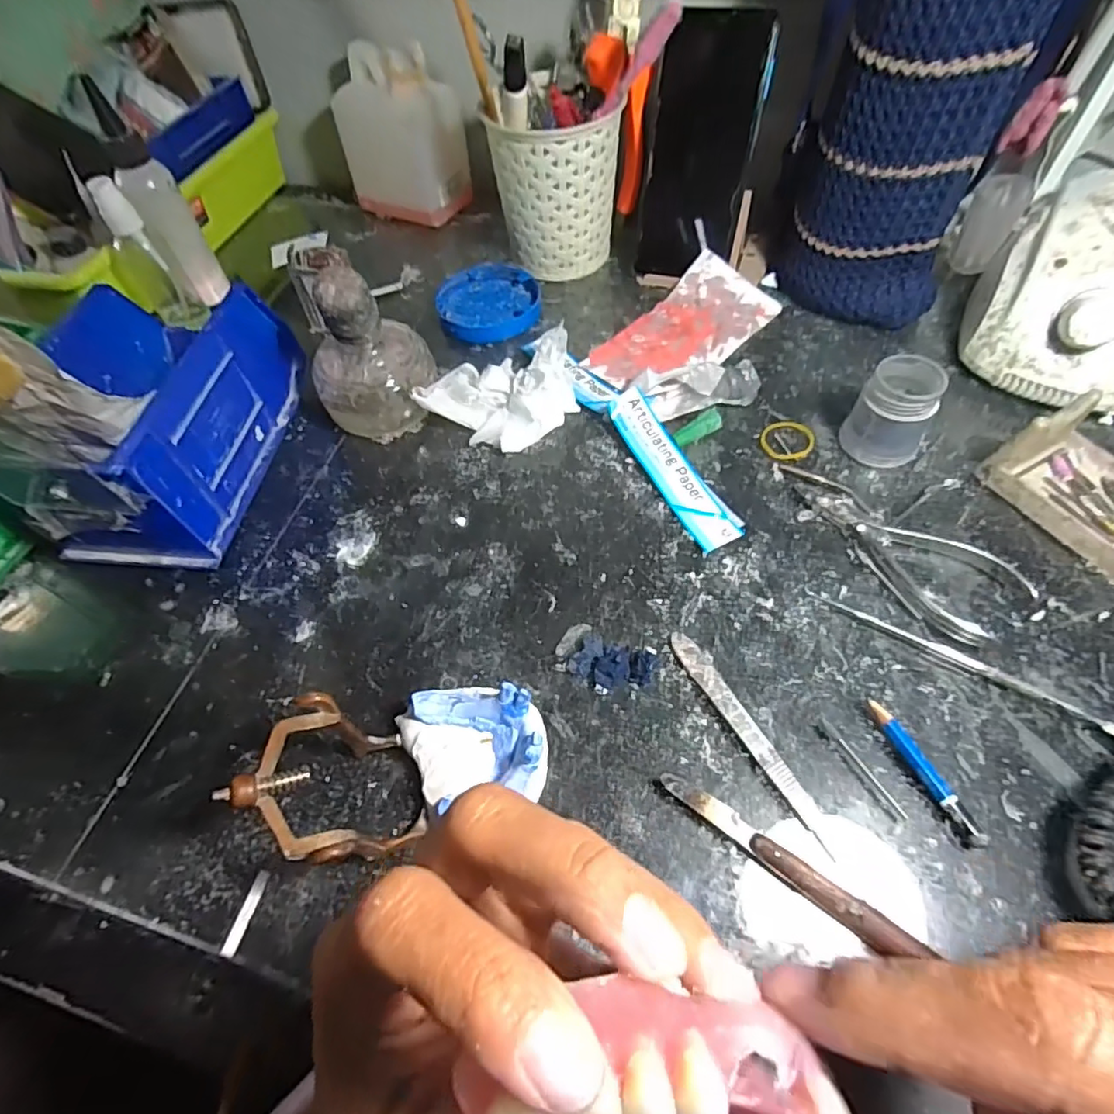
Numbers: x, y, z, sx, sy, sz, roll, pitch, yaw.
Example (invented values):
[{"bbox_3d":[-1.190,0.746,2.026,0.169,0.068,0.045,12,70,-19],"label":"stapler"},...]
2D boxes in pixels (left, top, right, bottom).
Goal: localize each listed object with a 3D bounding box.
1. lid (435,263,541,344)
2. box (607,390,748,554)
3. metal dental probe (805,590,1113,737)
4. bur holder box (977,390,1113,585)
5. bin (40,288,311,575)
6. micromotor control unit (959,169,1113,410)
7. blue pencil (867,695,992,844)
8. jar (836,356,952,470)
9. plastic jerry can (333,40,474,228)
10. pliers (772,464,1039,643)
[{"bbox_3d":[-0.054,-0.202,0.463,0.078,0.010,0.087,-15,58,-5],"label":"lid"},{"bbox_3d":[0.068,-0.053,0.352,0.028,0.009,0.115,-30,66,-2],"label":"box"},{"bbox_3d":[0.192,0.049,0.282,0.141,0.008,0.007,27,64,20],"label":"metal dental probe"},{"bbox_3d":[0.295,-0.037,0.310,0.064,0.043,0.095,-27,59,-12],"label":"bur holder box"},{"bbox_3d":[-0.237,-0.086,0.356,0.096,0.086,0.167,1,58,5],"label":"bin"},{"bbox_3d":[0.328,-0.164,0.365,0.107,0.082,0.138,33,66,23],"label":"micromotor control unit"},{"bbox_3d":[0.158,0.092,0.256,0.007,0.010,0.064,-23,59,-10],"label":"blue pencil"},{"bbox_3d":[0.195,-0.083,0.341,0.041,0.049,0.038,-2,58,3],"label":"jar"},{"bbox_3d":[-0.134,-0.365,0.511,0.095,0.112,0.066,19,61,16],"label":"plastic jerry can"},{"bbox_3d":[0.177,-0.009,0.320,0.135,0.009,0.055,37,67,24],"label":"pliers"}]

